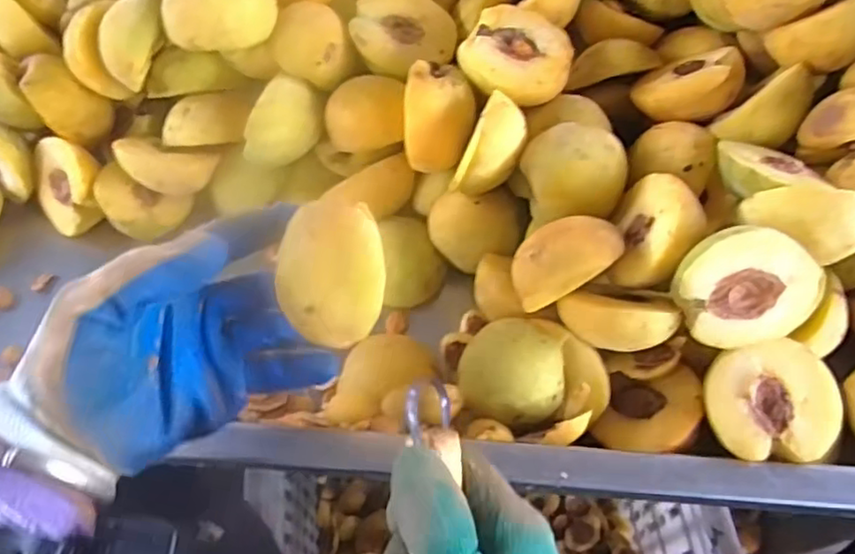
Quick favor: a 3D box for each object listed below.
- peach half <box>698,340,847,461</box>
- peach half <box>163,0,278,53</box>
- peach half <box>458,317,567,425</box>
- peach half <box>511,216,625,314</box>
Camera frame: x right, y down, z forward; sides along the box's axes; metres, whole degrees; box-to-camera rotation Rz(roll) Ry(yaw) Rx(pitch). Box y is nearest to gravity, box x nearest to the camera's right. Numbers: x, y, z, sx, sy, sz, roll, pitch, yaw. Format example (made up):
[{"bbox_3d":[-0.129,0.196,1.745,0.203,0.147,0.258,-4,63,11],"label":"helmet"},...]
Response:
[{"bbox_3d":[0.178,0.067,0.350,0.064,0.030,0.058,-2,74,2],"label":"peach half"},{"bbox_3d":[-0.133,-0.171,0.415,0.065,0.054,0.027,-8,18,13],"label":"peach half"},{"bbox_3d":[0.047,0.052,0.370,0.057,0.026,0.057,0,92,12],"label":"peach half"},{"bbox_3d":[0.076,-0.009,0.366,0.062,0.027,0.042,-29,64,15],"label":"peach half"}]

